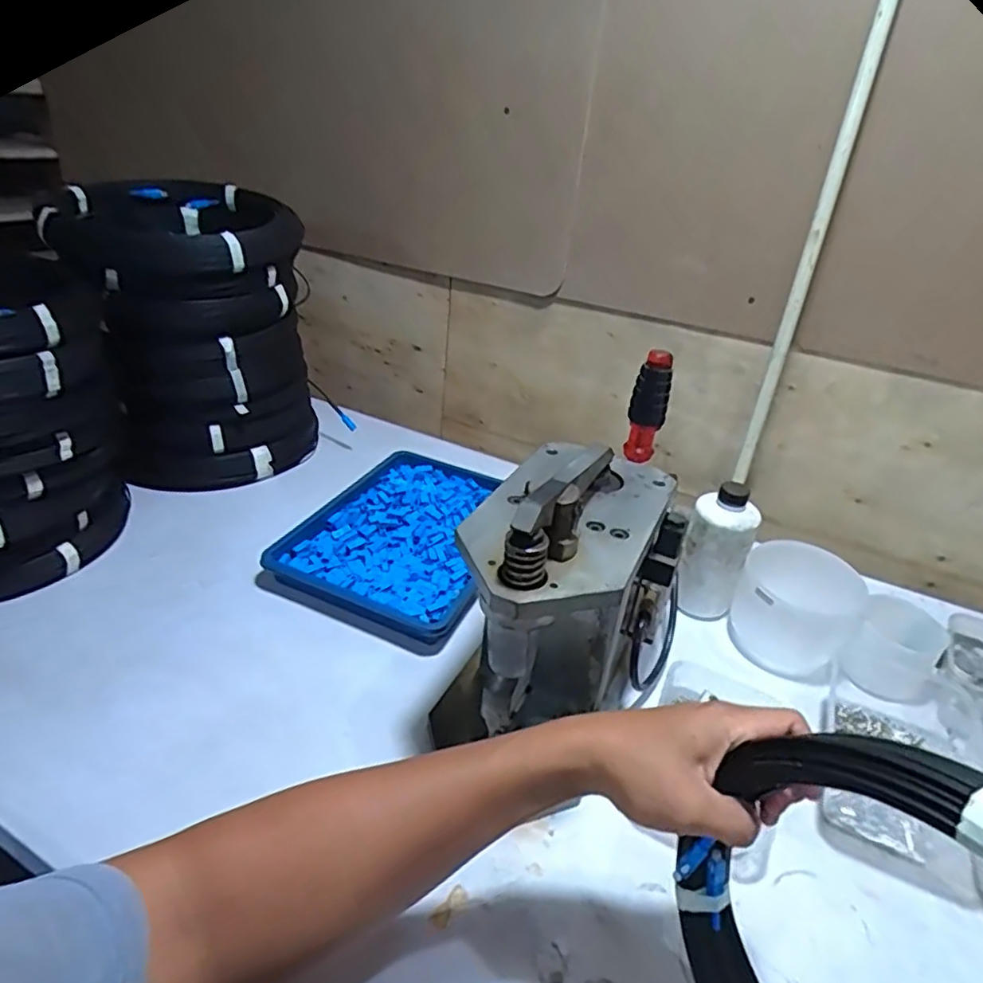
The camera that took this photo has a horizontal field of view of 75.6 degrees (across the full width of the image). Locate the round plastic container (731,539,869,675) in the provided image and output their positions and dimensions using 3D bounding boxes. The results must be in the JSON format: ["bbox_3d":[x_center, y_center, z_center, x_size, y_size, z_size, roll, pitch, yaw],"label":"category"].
[{"bbox_3d":[0.337,0.131,0.708,0.114,0.101,0.114,5,31,-3],"label":"round plastic container"}]

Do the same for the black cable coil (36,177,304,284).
[{"bbox_3d":[-0.411,-0.350,0.836,0.304,0.091,0.274,-3,32,-16],"label":"black cable coil"}]

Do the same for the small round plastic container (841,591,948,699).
[{"bbox_3d":[0.433,0.171,0.682,0.077,0.077,0.082,5,31,-3],"label":"small round plastic container"}]

